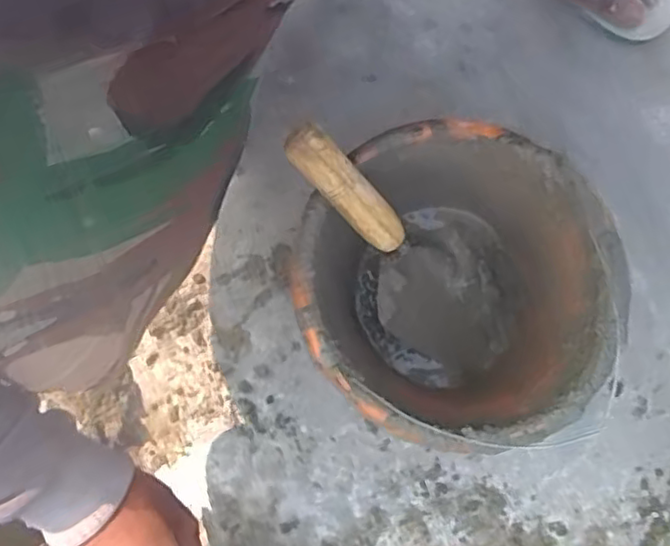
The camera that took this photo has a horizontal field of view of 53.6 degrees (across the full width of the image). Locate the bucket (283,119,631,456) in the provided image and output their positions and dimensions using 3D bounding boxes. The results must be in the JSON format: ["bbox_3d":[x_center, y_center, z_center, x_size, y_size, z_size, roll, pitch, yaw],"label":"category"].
[{"bbox_3d":[0.091,0.018,0.586,0.235,0.181,0.242,4,82,4],"label":"bucket"}]

